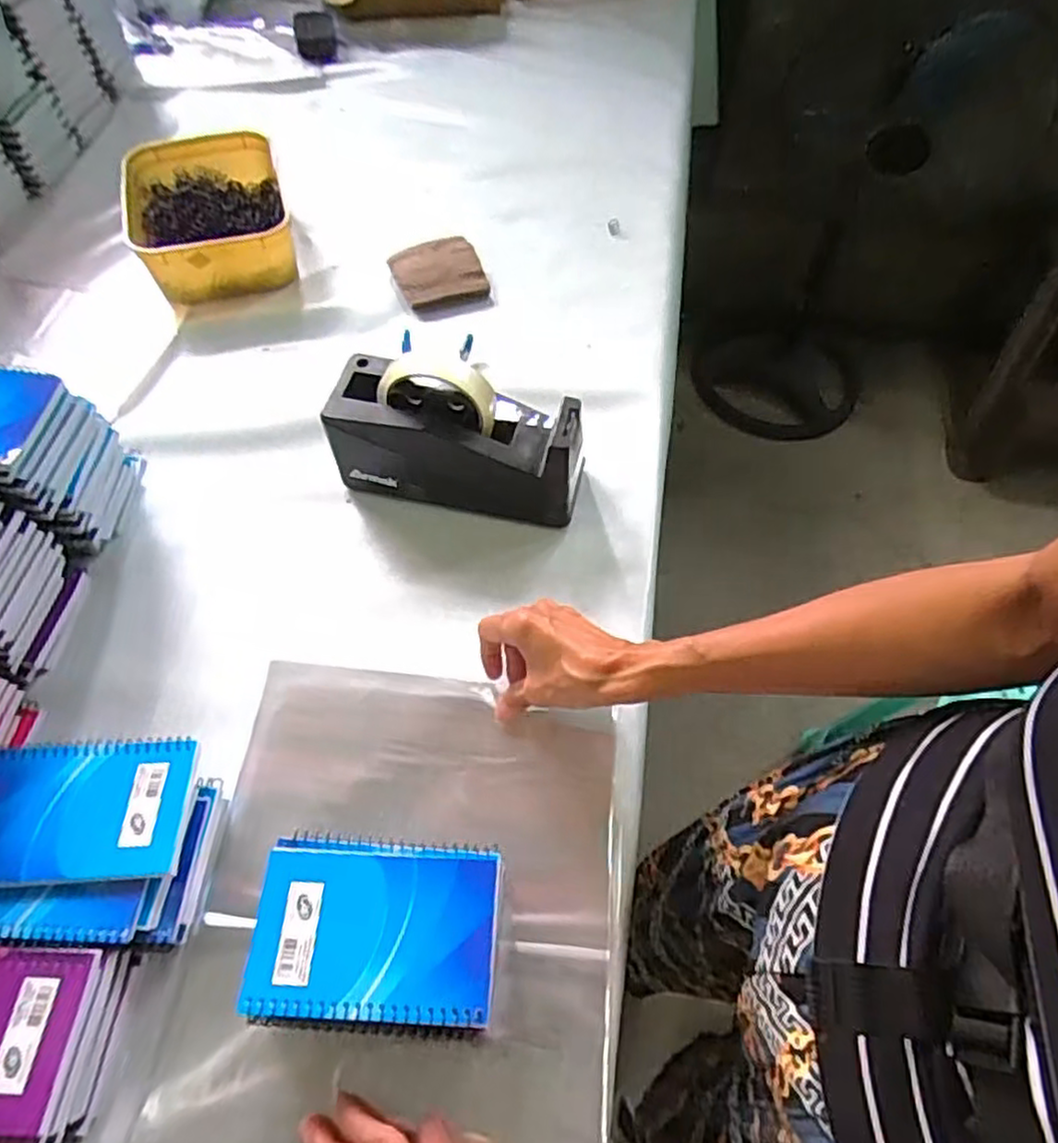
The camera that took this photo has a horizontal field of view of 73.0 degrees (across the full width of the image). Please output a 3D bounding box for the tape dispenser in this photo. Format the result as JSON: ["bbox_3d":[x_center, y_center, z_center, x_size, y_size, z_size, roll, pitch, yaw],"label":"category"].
[{"bbox_3d":[-0.058,-0.112,0.587,0.199,0.118,0.074,10,58,6],"label":"tape dispenser"}]

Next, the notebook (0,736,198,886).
[{"bbox_3d":[-0.278,0.145,0.440,0.136,0.005,0.085,-2,59,-2],"label":"notebook"}]

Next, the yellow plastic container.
[{"bbox_3d":[-0.347,-0.391,0.789,0.160,0.065,0.210,-17,59,-11],"label":"yellow plastic container"}]

